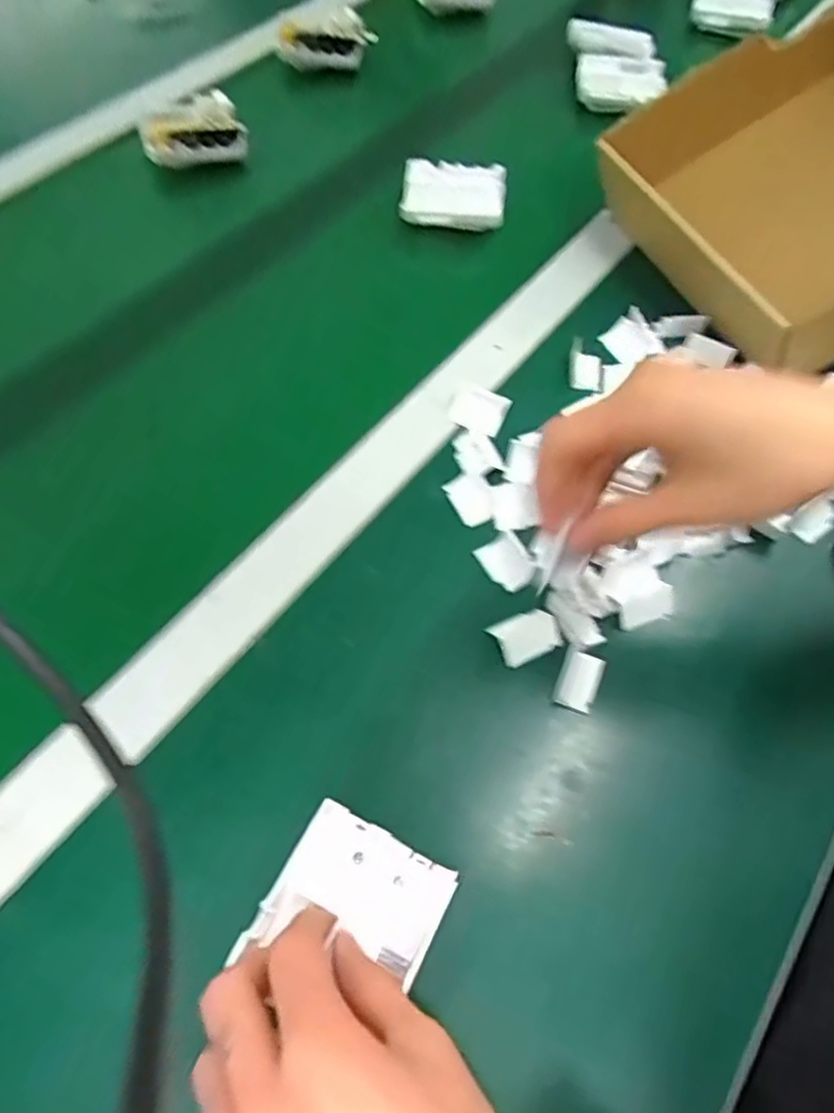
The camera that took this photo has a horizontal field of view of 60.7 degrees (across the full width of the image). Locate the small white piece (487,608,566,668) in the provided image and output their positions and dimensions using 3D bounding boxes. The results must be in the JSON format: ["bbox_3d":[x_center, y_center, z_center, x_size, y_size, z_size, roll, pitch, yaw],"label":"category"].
[{"bbox_3d":[0.062,0.044,0.399,0.034,0.008,0.025,-20,63,-15],"label":"small white piece"}]

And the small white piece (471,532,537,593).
[{"bbox_3d":[0.052,0.004,0.420,0.023,0.005,0.033,-37,68,2],"label":"small white piece"}]

